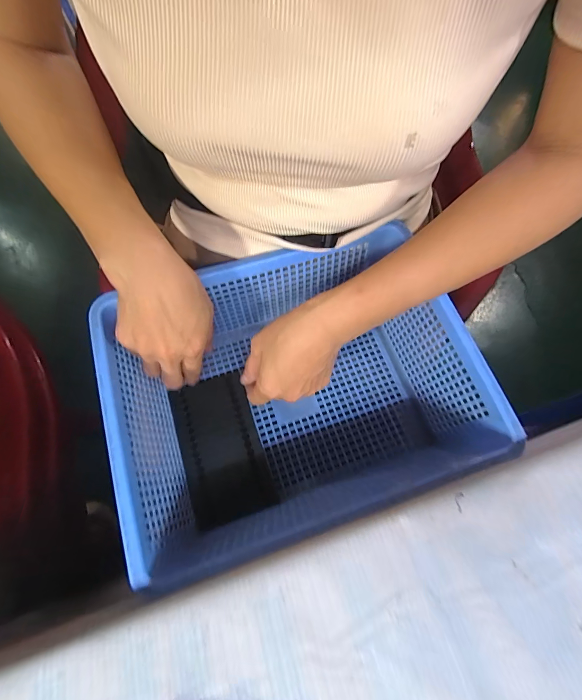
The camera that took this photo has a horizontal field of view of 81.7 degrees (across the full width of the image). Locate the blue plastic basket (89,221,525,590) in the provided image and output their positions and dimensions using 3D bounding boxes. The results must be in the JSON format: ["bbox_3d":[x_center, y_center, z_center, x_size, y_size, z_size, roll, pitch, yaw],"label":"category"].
[{"bbox_3d":[0.002,0.039,0.316,0.296,0.115,0.223,-17,65,-8],"label":"blue plastic basket"}]

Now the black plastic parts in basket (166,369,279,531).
[{"bbox_3d":[-0.072,0.095,0.340,0.077,0.010,0.141,-17,65,-9],"label":"black plastic parts in basket"}]

